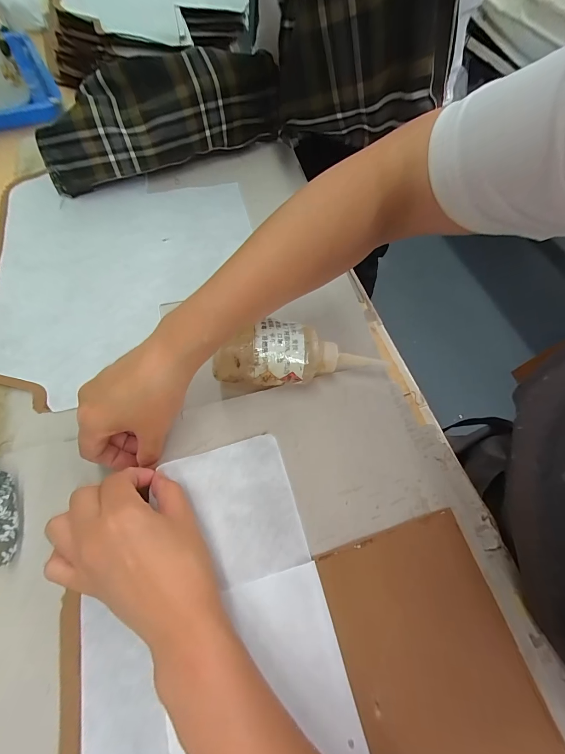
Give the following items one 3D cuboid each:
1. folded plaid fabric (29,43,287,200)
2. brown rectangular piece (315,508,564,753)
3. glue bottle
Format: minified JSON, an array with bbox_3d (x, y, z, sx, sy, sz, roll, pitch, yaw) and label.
[{"bbox_3d":[-0.163,-0.364,0.438,0.329,0.111,0.090,-25,68,-15],"label":"folded plaid fabric"},{"bbox_3d":[0.115,0.219,0.228,0.126,0.009,0.199,-14,65,-10],"label":"brown rectangular piece"},{"bbox_3d":[0.021,-0.019,0.305,0.164,0.060,0.059,4,64,-2],"label":"glue bottle"}]

